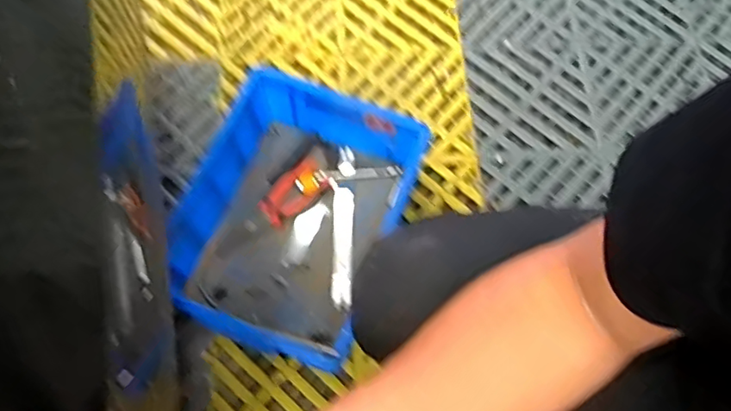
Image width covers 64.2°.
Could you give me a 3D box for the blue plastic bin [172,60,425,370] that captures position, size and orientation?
[{"bbox_3d":[-0.103,0.016,0.792,0.257,0.127,0.333,22,70,8],"label":"blue plastic bin"}]

